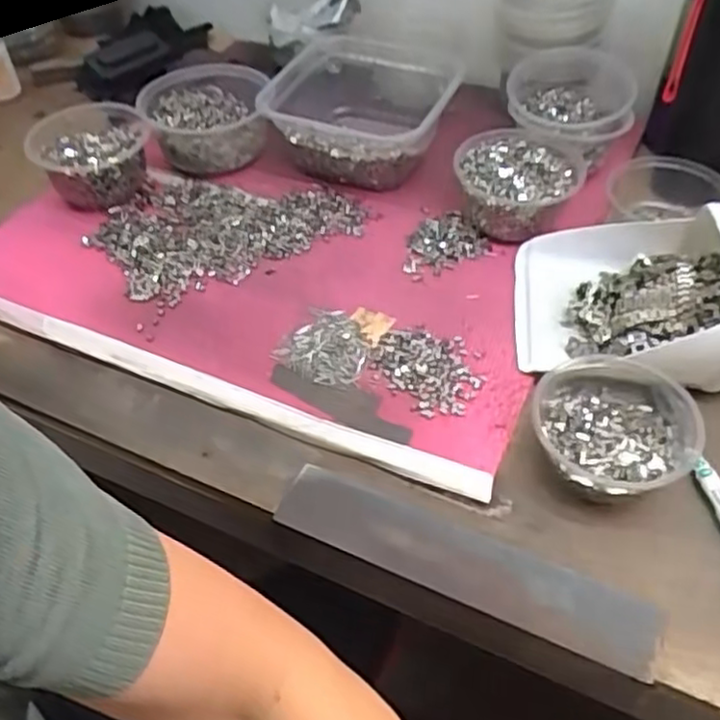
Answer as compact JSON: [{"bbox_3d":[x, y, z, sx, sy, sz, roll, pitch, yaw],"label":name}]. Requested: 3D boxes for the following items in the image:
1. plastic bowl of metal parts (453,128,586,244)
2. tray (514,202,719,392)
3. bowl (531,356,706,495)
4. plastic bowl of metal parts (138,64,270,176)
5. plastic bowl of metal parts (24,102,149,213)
[{"bbox_3d":[0.142,-0.163,0.650,0.106,0.060,0.106,-1,48,1],"label":"plastic bowl of metal parts"},{"bbox_3d":[0.209,-0.061,0.557,0.164,0.083,0.161,4,48,6],"label":"tray"},{"bbox_3d":[0.173,0.049,0.495,0.104,0.046,0.103,-1,48,1],"label":"bowl"},{"bbox_3d":[-0.160,-0.254,0.751,0.120,0.045,0.131,-1,54,1],"label":"plastic bowl of metal parts"},{"bbox_3d":[-0.262,-0.207,0.713,0.105,0.054,0.109,-12,48,-9],"label":"plastic bowl of metal parts"}]

